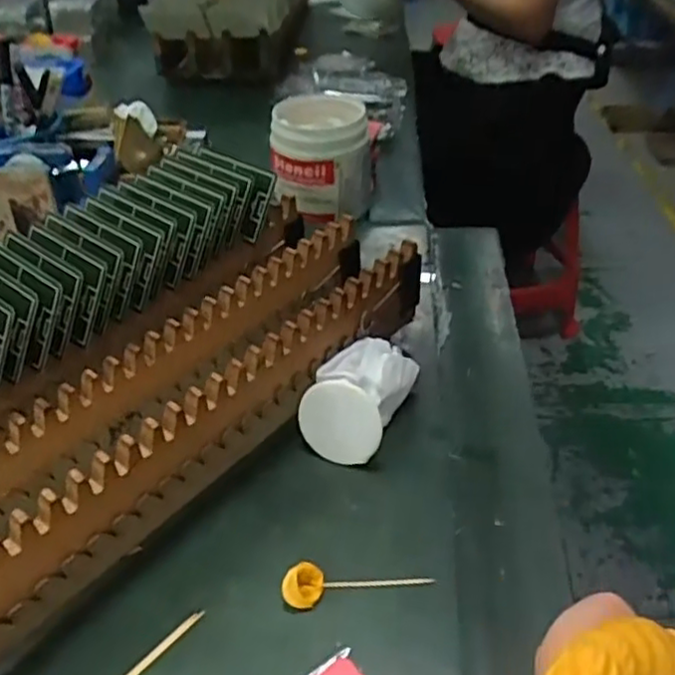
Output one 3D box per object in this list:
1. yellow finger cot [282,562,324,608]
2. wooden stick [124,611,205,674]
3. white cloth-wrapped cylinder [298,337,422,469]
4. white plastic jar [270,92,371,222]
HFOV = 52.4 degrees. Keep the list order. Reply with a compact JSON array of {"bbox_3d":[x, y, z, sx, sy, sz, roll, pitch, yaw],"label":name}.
[{"bbox_3d":[-0.017,0.123,0.343,0.021,0.014,0.016,-9,39,-7],"label":"yellow finger cot"},{"bbox_3d":[-0.089,0.150,0.322,0.005,0.004,0.063,29,49,34],"label":"wooden stick"},{"bbox_3d":[0.015,0.037,0.424,0.048,0.048,0.077,19,44,26],"label":"white cloth-wrapped cylinder"},{"bbox_3d":[-0.013,-0.172,0.659,0.084,0.103,0.077,9,40,15],"label":"white plastic jar"}]

